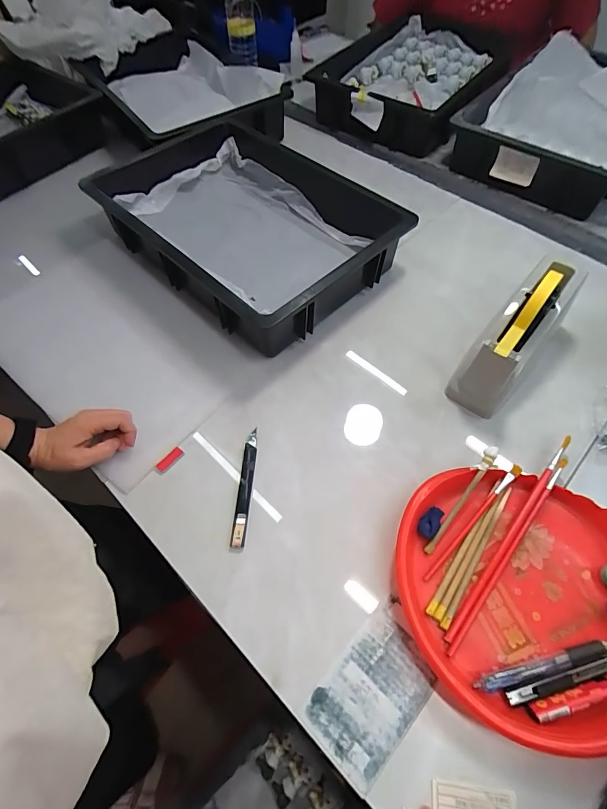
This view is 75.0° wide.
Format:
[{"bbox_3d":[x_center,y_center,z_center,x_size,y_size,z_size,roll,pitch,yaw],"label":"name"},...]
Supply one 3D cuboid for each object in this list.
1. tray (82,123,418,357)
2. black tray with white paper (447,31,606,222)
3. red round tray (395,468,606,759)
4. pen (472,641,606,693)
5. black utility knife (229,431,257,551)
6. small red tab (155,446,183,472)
[{"bbox_3d":[-0.106,-0.300,0.648,0.477,0.096,0.306,40,68,21],"label":"tray"},{"bbox_3d":[0.527,-0.563,0.793,0.308,0.100,0.440,37,67,20],"label":"black tray with white paper"},{"bbox_3d":[0.220,0.182,0.390,0.234,0.041,0.232,0,60,1],"label":"red round tray"},{"bbox_3d":[0.219,0.239,0.360,0.129,0.007,0.015,-13,61,-6],"label":"pen"},{"bbox_3d":[-0.068,0.093,0.461,0.016,0.010,0.139,3,60,3],"label":"black utility knife"},{"bbox_3d":[-0.163,0.066,0.482,0.015,0.004,0.033,34,66,19],"label":"small red tab"}]

